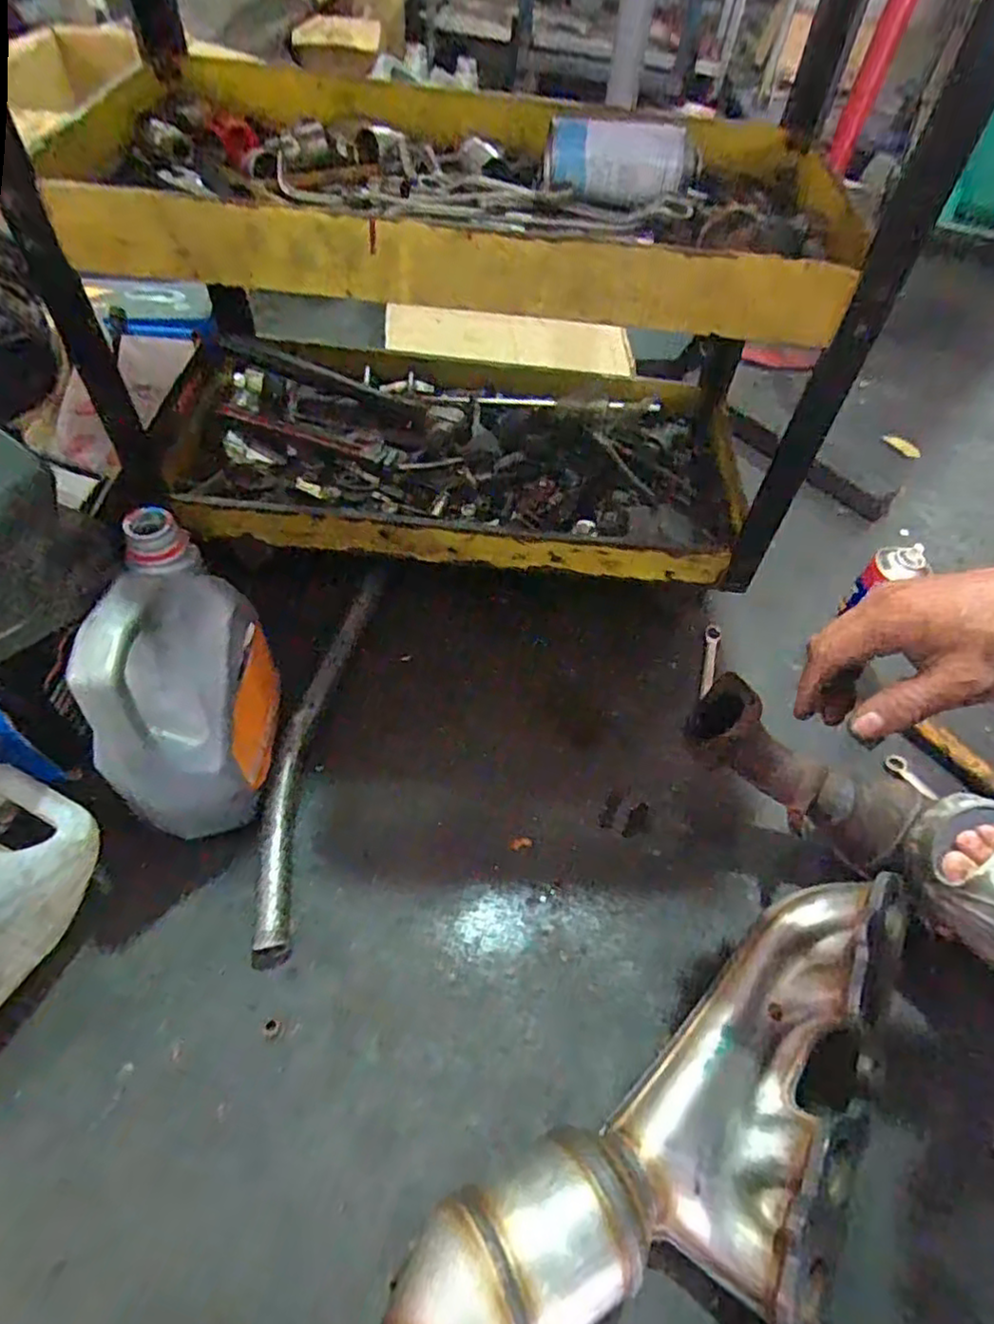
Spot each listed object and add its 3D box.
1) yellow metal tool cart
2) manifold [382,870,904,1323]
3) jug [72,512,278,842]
[{"bbox_3d":[-0.035,-0.374,0.765,0.681,0.370,0.416,8,52,0],"label":"yellow metal tool cart"},{"bbox_3d":[0.107,0.370,0.436,0.632,0.109,0.182,-21,56,-32],"label":"manifold"},{"bbox_3d":[-0.268,0.024,0.592,0.107,0.245,0.190,1,53,-6],"label":"jug"}]

